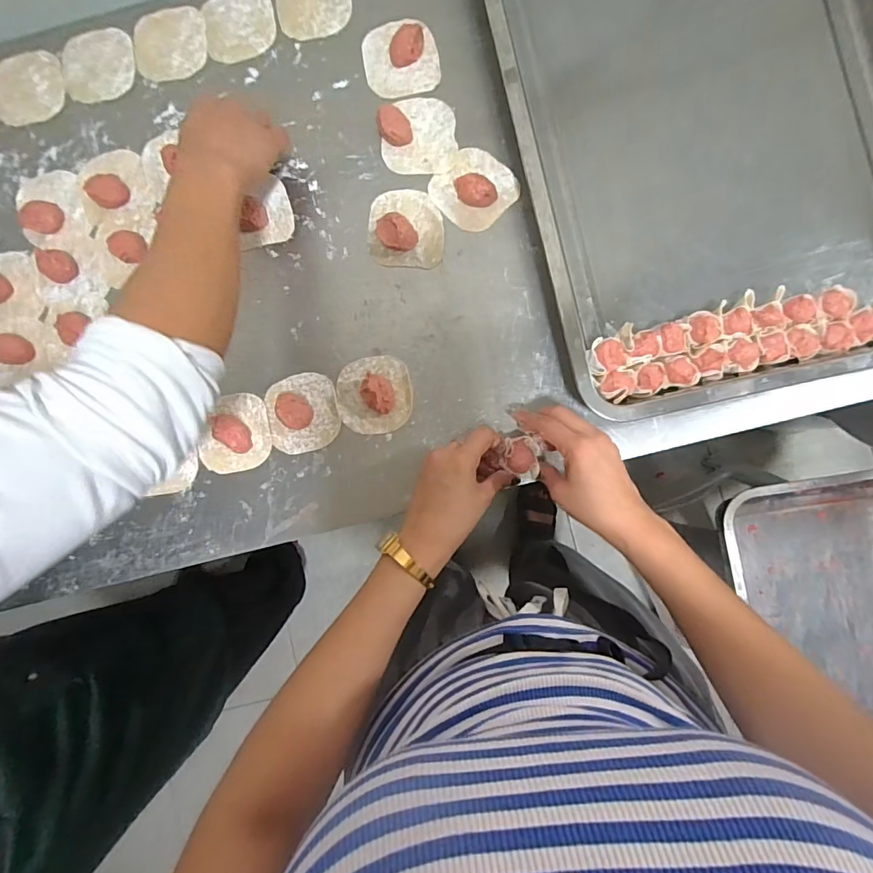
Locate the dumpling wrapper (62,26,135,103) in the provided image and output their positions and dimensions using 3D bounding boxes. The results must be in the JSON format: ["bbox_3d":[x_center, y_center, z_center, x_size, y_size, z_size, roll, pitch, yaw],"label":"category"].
[{"bbox_3d":[-0.366,-0.402,0.514,0.078,0.004,0.080,0,87,2],"label":"dumpling wrapper"}]

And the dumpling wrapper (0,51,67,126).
[{"bbox_3d":[-0.444,-0.379,0.518,0.077,0.004,0.078,0,87,2],"label":"dumpling wrapper"}]

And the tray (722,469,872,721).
[{"bbox_3d":[0.632,0.290,0.734,0.339,0.102,0.467,-10,87,1],"label":"tray"}]

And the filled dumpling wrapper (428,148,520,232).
[{"bbox_3d":[0.039,-0.256,0.482,0.076,0.023,0.077,-44,87,-1],"label":"filled dumpling wrapper"}]

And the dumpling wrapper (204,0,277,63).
[{"bbox_3d":[-0.212,-0.444,0.513,0.076,0.005,0.074,-16,87,1],"label":"dumpling wrapper"}]

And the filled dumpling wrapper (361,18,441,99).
[{"bbox_3d":[-0.039,-0.404,0.500,0.077,0.016,0.085,-11,87,1],"label":"filled dumpling wrapper"}]

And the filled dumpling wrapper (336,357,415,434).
[{"bbox_3d":[-0.063,-0.043,0.475,0.074,0.025,0.077,-6,87,1],"label":"filled dumpling wrapper"}]

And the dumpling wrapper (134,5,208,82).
[{"bbox_3d":[-0.286,-0.427,0.517,0.076,0.007,0.084,-4,87,2],"label":"dumpling wrapper"}]

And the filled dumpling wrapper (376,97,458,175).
[{"bbox_3d":[-0.020,-0.315,0.489,0.077,0.022,0.080,-6,87,1],"label":"filled dumpling wrapper"}]

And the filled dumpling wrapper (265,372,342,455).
[{"bbox_3d":[-0.137,-0.025,0.479,0.071,0.022,0.077,-12,87,1],"label":"filled dumpling wrapper"}]

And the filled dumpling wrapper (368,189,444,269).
[{"bbox_3d":[-0.032,-0.216,0.483,0.076,0.021,0.082,0,87,2],"label":"filled dumpling wrapper"}]

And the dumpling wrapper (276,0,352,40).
[{"bbox_3d":[-0.131,-0.468,0.511,0.079,0.006,0.079,0,87,2],"label":"dumpling wrapper"}]

